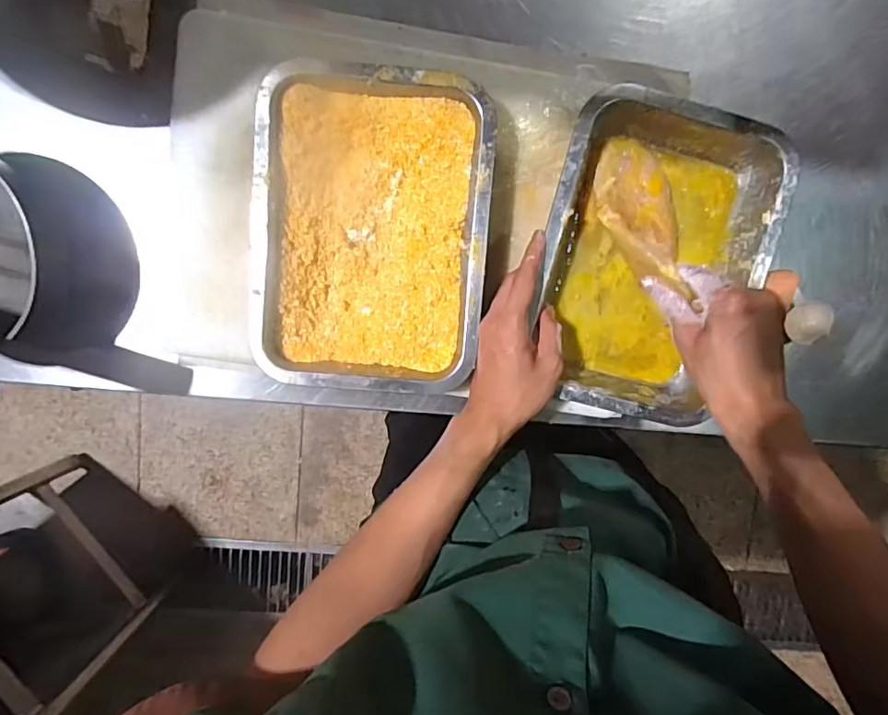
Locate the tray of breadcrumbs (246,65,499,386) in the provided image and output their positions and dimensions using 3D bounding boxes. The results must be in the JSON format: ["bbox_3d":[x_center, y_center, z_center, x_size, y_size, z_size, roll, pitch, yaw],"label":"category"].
[{"bbox_3d":[-0.062,-0.106,0.468,0.190,0.065,0.256,4,99,-2],"label":"tray of breadcrumbs"}]

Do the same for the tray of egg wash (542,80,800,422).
[{"bbox_3d":[0.179,-0.084,0.473,0.184,0.052,0.259,14,98,-3],"label":"tray of egg wash"}]

